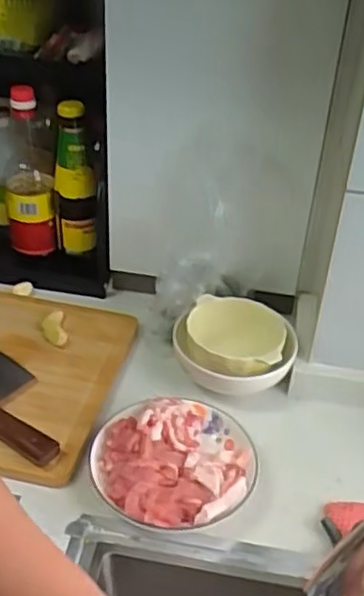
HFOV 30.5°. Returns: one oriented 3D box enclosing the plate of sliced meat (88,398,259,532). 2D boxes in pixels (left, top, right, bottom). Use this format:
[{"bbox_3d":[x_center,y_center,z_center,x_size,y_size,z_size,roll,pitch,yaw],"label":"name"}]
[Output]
[{"bbox_3d":[-0.006,0.176,0.723,0.179,0.047,0.163,2,36,-2],"label":"plate of sliced meat"}]

